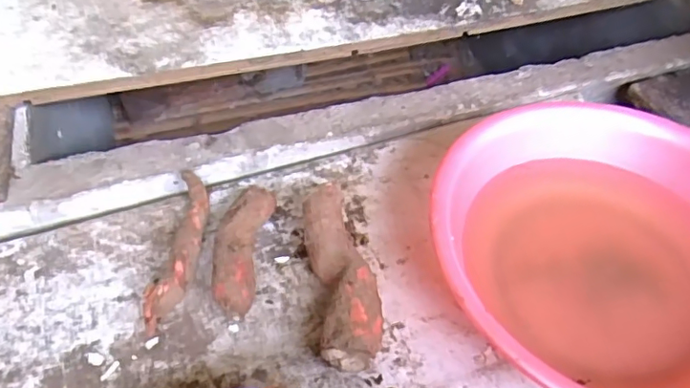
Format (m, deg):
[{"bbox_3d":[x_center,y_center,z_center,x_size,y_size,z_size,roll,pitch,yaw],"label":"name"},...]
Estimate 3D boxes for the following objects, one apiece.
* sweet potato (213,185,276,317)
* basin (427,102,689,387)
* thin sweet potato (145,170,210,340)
[{"bbox_3d":[-0.124,0.064,0.663,0.058,0.048,0.171,5,48,2],"label":"sweet potato"},{"bbox_3d":[0.296,0.076,0.617,0.393,0.129,0.368,1,48,-1],"label":"basin"},{"bbox_3d":[-0.195,0.056,0.666,0.042,0.038,0.227,2,47,0],"label":"thin sweet potato"}]

